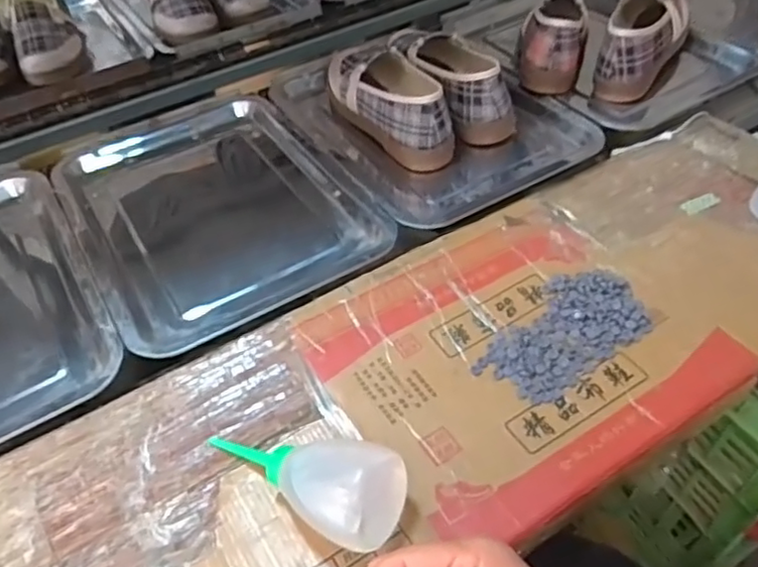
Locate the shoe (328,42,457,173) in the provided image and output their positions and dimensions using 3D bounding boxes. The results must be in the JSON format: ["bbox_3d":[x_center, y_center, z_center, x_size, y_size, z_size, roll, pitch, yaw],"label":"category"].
[{"bbox_3d":[0.006,-0.226,0.745,0.084,0.075,0.249,-23,49,-18],"label":"shoe"}]

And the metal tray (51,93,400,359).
[{"bbox_3d":[-0.176,-0.081,0.669,0.257,0.035,0.351,-26,49,-20],"label":"metal tray"}]

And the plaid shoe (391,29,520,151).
[{"bbox_3d":[0.083,-0.256,0.766,0.076,0.077,0.235,-20,48,-15],"label":"plaid shoe"}]

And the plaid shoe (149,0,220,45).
[{"bbox_3d":[-0.310,-0.446,0.982,0.088,0.079,0.229,-16,49,-10],"label":"plaid shoe"}]

